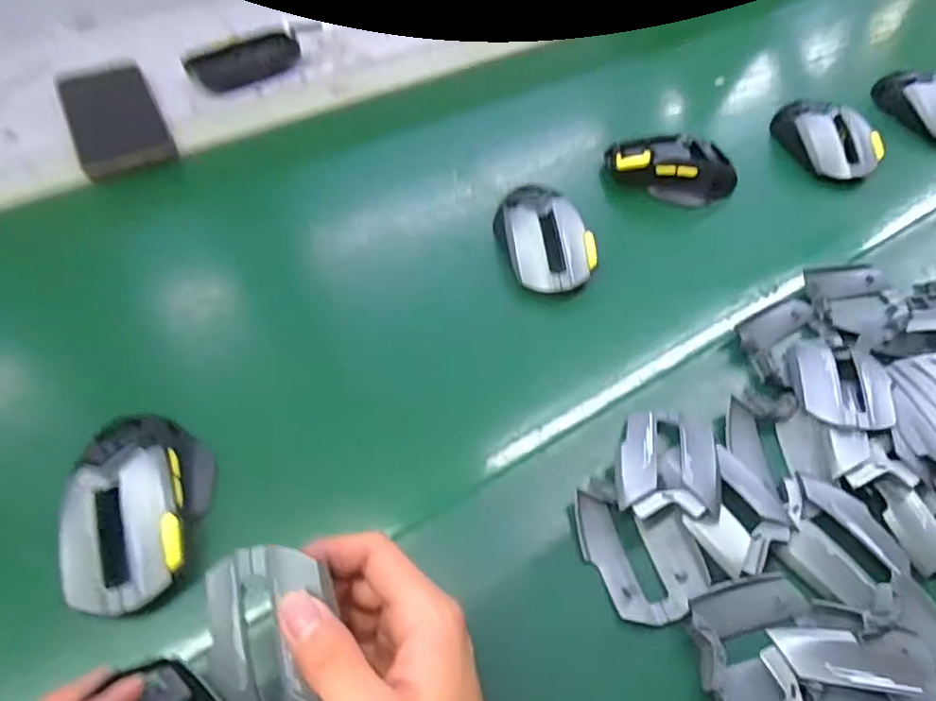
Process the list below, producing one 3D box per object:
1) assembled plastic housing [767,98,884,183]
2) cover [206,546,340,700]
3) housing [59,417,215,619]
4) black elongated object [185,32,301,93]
[{"bbox_3d":[0.336,-0.205,0.584,0.052,0.036,0.107,-22,56,-18],"label":"assembled plastic housing"},{"bbox_3d":[-0.083,0.124,0.263,0.053,0.011,0.082,-4,96,-2],"label":"cover"},{"bbox_3d":[-0.182,0.085,0.341,0.064,0.040,0.110,-3,52,-5],"label":"housing"},{"bbox_3d":[-0.217,-0.286,0.609,0.107,0.021,0.035,-32,60,-24],"label":"black elongated object"}]

